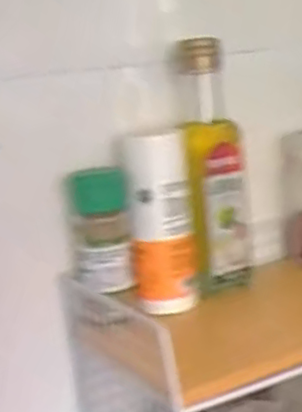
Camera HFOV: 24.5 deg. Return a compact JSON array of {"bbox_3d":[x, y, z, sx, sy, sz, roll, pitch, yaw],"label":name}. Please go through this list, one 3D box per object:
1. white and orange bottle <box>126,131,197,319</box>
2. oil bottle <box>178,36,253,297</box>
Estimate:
[{"bbox_3d":[0.009,0.012,0.501,0.043,0.123,0.040,-6,11,8],"label":"white and orange bottle"},{"bbox_3d":[0.048,-0.029,0.513,0.040,0.182,0.040,-6,11,7],"label":"oil bottle"}]

